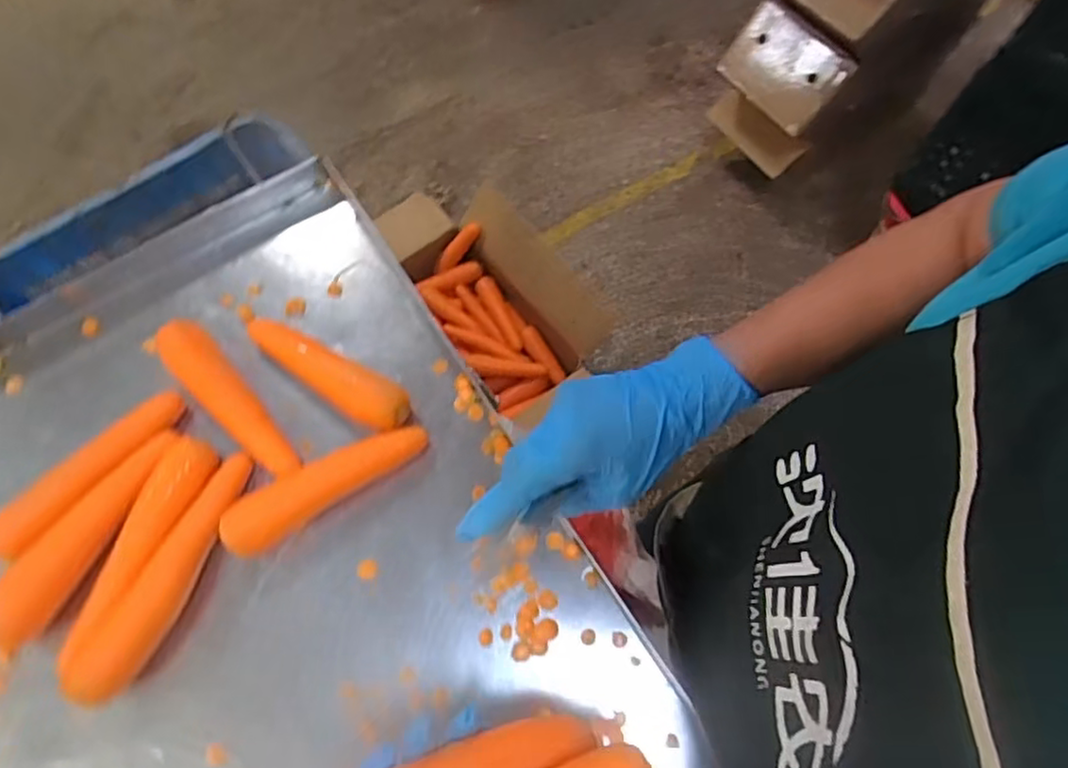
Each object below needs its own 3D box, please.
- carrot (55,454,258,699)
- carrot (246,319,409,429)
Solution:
[{"bbox_3d":[-0.284,0.151,0.520,0.040,0.033,0.201,27,73,11],"label":"carrot"},{"bbox_3d":[-0.183,-0.014,0.576,0.171,0.036,0.043,34,74,12],"label":"carrot"}]

